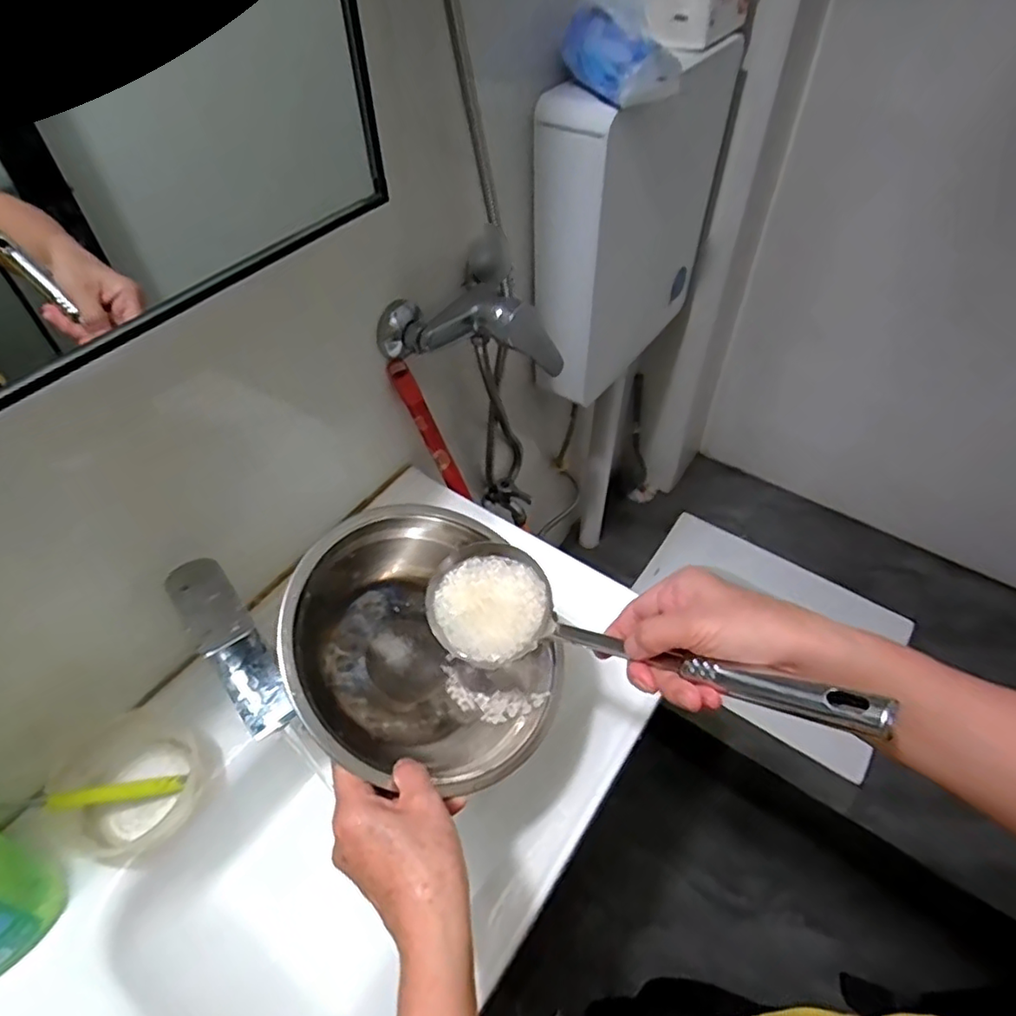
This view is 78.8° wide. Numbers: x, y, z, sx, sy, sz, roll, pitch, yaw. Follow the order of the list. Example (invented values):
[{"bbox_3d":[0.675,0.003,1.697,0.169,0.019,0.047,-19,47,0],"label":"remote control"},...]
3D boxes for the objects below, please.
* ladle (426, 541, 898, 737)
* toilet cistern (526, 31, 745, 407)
[{"bbox_3d":[0.060,0.081,0.384,0.298,0.053,0.086,10,45,47],"label":"ladle"},{"bbox_3d":[0.192,-0.416,0.919,0.108,0.411,0.412,28,57,23],"label":"toilet cistern"}]

